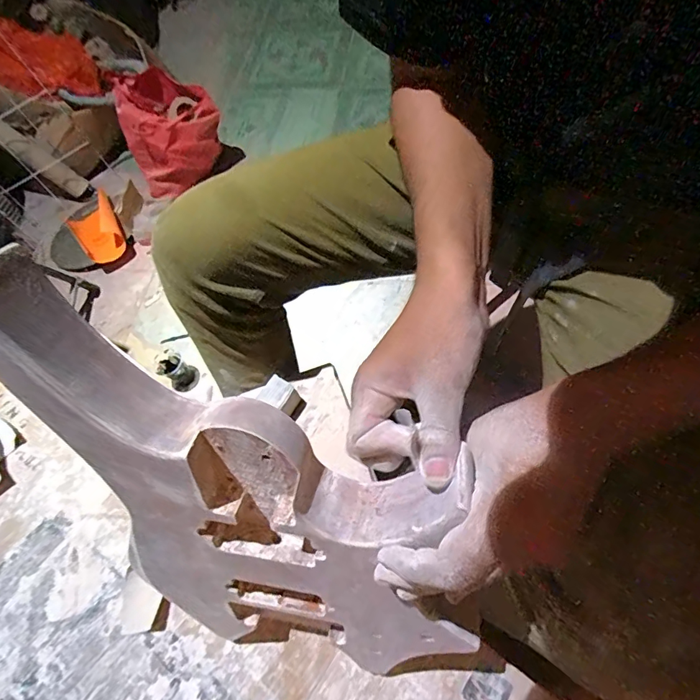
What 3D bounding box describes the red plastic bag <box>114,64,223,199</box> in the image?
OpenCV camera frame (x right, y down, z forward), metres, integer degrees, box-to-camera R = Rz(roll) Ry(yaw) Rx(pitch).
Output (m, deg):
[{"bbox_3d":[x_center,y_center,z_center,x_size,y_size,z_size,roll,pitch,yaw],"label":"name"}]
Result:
[{"bbox_3d":[-0.503,-0.612,1.291,0.277,0.264,0.258,-25,61,-5],"label":"red plastic bag"}]

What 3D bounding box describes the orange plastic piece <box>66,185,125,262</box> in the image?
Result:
[{"bbox_3d":[-0.746,-0.363,1.311,0.141,0.067,0.247,-35,62,-10],"label":"orange plastic piece"}]

